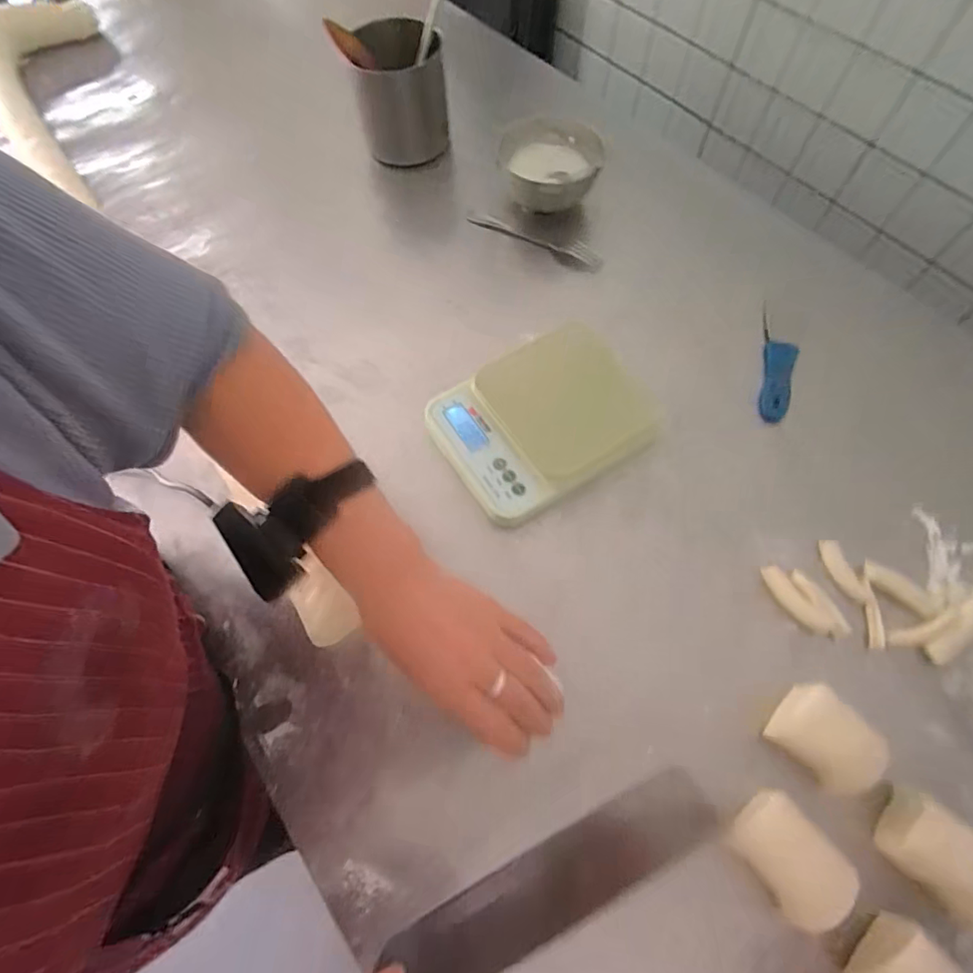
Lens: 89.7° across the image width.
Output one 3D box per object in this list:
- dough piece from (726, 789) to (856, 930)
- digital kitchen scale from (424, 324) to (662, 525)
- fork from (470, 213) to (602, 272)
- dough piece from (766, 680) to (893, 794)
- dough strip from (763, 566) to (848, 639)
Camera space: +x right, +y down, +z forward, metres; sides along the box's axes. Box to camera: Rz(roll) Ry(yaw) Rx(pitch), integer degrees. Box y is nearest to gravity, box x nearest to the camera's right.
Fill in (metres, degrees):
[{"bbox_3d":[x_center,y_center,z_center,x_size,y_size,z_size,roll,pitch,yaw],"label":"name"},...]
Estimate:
[{"bbox_3d":[0.195,0.239,0.319,0.051,0.051,0.068,-36,70,-15],"label":"dough piece"},{"bbox_3d":[0.054,-0.067,0.477,0.199,0.028,0.159,-31,69,-13],"label":"digital kitchen scale"},{"bbox_3d":[0.056,-0.303,0.600,0.180,0.015,0.023,27,68,13],"label":"fork"},{"bbox_3d":[0.235,0.177,0.343,0.065,0.048,0.044,40,72,17],"label":"dough piece"},{"bbox_3d":[0.261,0.093,0.401,0.032,0.012,0.072,-34,69,-14],"label":"dough strip"}]

